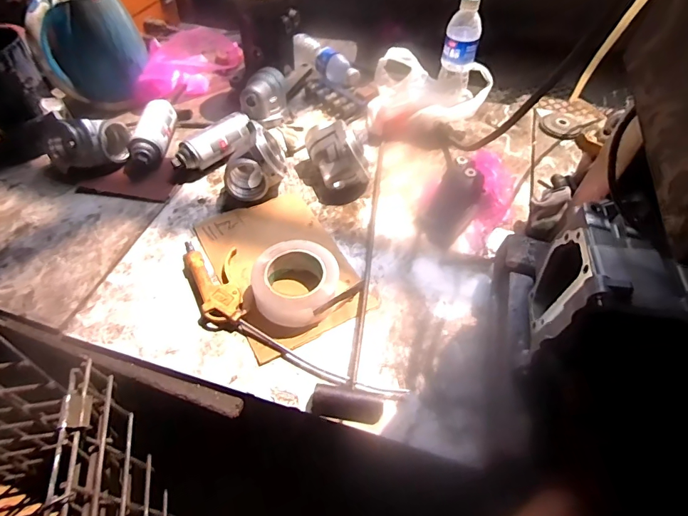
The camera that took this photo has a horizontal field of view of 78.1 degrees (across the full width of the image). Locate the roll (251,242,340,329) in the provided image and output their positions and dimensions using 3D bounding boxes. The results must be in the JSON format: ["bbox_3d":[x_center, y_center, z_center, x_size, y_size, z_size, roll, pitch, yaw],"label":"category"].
[{"bbox_3d":[-0.067,0.034,0.596,0.117,0.055,0.118,1,51,-2],"label":"roll"}]

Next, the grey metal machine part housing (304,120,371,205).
[{"bbox_3d":[-0.013,-0.175,0.755,0.113,0.098,0.121,-11,52,-12],"label":"grey metal machine part housing"}]

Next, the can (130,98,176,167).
[{"bbox_3d":[-0.357,-0.241,0.801,0.055,0.047,0.172,1,51,-2],"label":"can"}]

